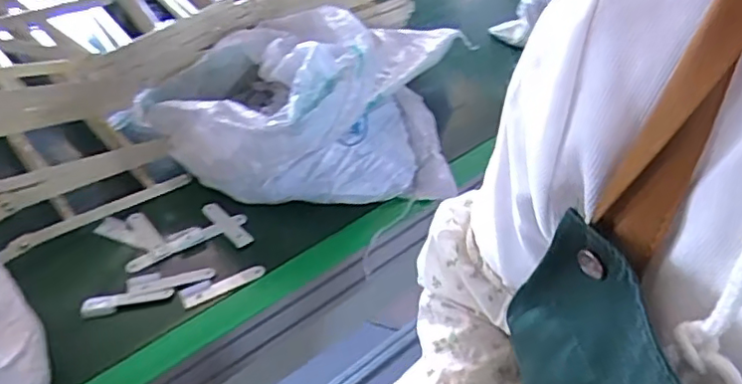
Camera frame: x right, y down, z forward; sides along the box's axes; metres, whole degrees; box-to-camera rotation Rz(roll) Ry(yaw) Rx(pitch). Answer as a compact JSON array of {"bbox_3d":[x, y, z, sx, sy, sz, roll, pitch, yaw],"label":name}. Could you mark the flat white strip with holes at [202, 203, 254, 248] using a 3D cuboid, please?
[{"bbox_3d":[-0.185,0.041,0.782,0.022,0.009,0.083,-35,56,-29],"label":"flat white strip with holes"}]

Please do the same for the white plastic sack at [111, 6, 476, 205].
[{"bbox_3d":[-0.102,-0.124,0.824,0.467,0.194,0.290,-13,43,-14],"label":"white plastic sack"}]

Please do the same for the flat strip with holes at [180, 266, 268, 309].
[{"bbox_3d":[-0.173,0.109,0.711,0.099,0.004,0.027,-18,44,-18],"label":"flat strip with holes"}]

